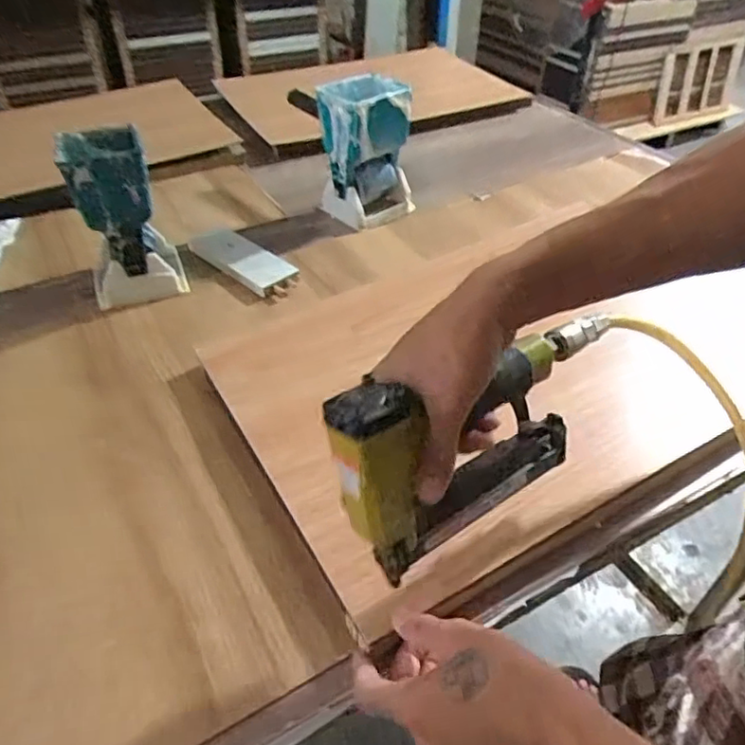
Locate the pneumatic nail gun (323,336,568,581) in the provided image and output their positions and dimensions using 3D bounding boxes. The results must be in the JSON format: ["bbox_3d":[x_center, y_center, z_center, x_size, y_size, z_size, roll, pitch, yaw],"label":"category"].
[{"bbox_3d":[0.055,0.041,0.412,0.189,0.135,0.058,-27,36,-30],"label":"pneumatic nail gun"}]

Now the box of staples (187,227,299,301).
[{"bbox_3d":[-0.169,-0.149,0.792,0.064,0.018,0.171,-33,51,-31],"label":"box of staples"}]

